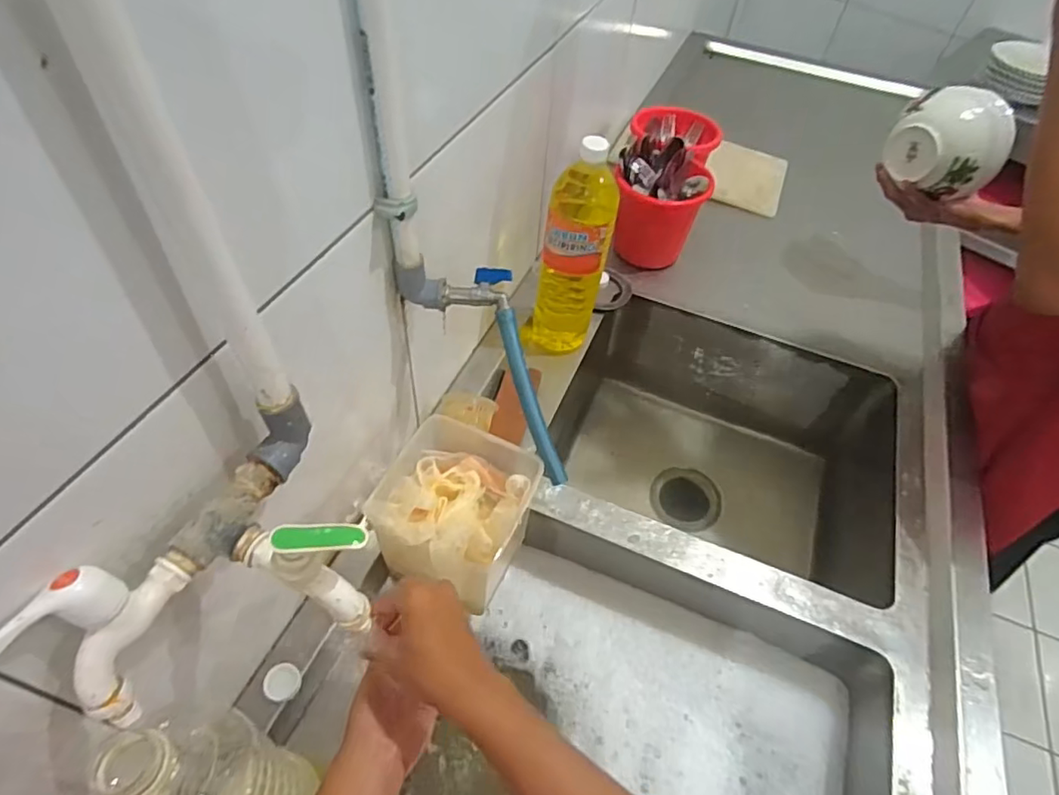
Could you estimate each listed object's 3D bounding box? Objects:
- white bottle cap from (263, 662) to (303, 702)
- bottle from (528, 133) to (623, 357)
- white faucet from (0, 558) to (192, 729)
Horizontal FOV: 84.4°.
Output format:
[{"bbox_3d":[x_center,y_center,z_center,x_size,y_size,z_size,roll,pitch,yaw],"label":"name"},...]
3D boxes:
[{"bbox_3d":[-0.238,0.275,0.563,0.029,0.016,0.033,25,53,15],"label":"white bottle cap"},{"bbox_3d":[0.055,-0.182,0.783,0.072,0.311,0.077,-29,58,-25],"label":"bottle"},{"bbox_3d":[-0.246,0.132,0.334,0.040,0.092,0.089,15,51,8],"label":"white faucet"}]

